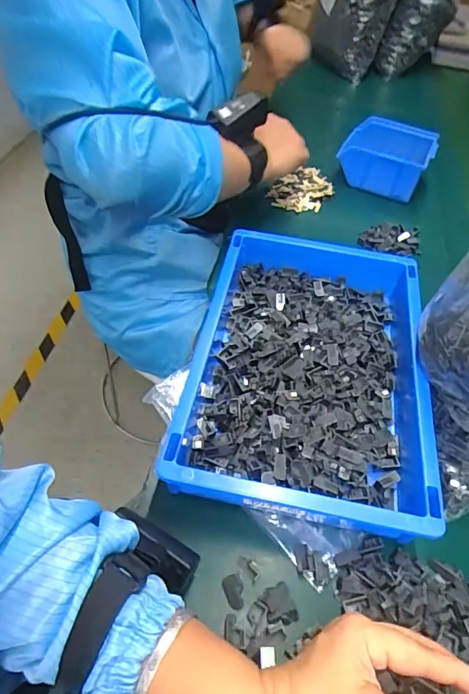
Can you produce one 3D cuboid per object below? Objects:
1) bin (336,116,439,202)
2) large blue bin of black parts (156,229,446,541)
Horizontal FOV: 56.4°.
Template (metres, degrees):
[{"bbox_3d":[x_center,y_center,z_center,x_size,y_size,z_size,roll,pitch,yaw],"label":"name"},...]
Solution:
[{"bbox_3d":[0.250,-0.318,0.718,0.139,0.064,0.121,22,52,10],"label":"bin"},{"bbox_3d":[0.072,0.017,0.428,0.206,0.074,0.297,11,54,3],"label":"large blue bin of black parts"}]

